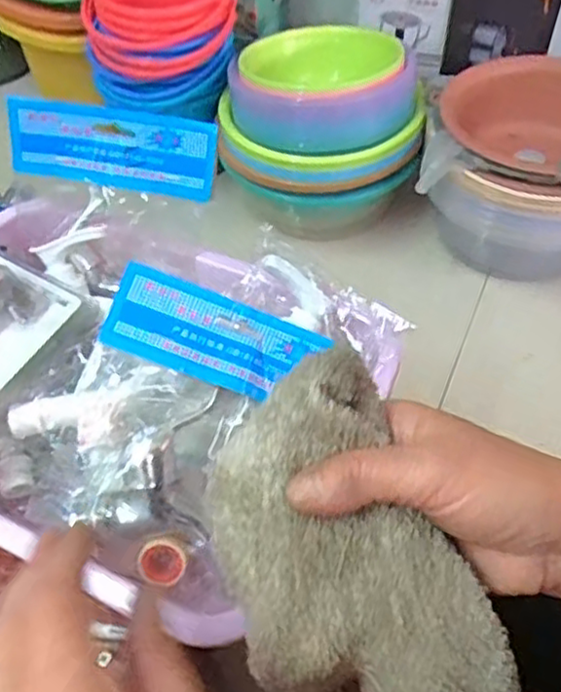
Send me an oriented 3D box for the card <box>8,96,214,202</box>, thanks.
[{"bbox_3d":[-0.109,-0.128,0.456,0.136,0.049,0.007,11,20,8],"label":"card"}]

